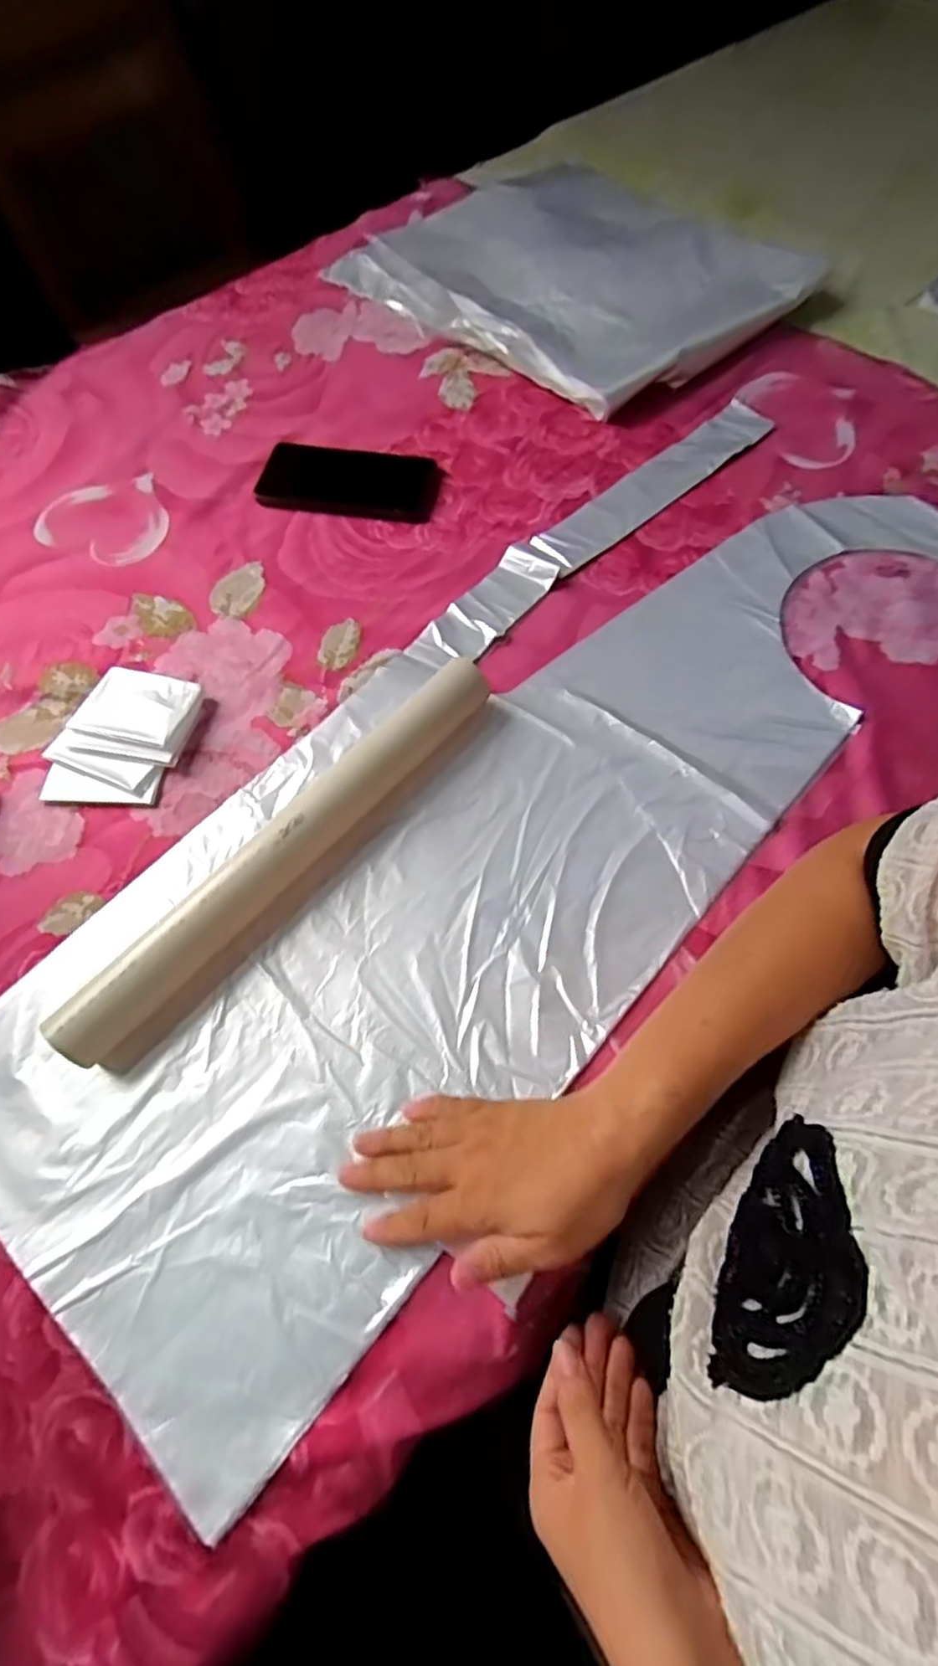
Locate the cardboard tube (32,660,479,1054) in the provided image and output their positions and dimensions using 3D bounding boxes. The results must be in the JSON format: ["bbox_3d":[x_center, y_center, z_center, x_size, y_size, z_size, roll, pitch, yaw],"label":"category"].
[{"bbox_3d":[-0.116,0.007,0.452,0.033,0.042,0.356,39,72,17],"label":"cardboard tube"}]

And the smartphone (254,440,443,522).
[{"bbox_3d":[-0.112,-0.338,0.637,0.165,0.011,0.088,11,66,7],"label":"smartphone"}]

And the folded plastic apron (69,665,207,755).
[{"bbox_3d":[-0.254,-0.096,0.520,0.091,0.019,0.066,14,67,8],"label":"folded plastic apron"}]

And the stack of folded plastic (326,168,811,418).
[{"bbox_3d":[0.099,-0.623,0.746,0.333,0.058,0.444,-39,70,-15],"label":"stack of folded plastic"}]

